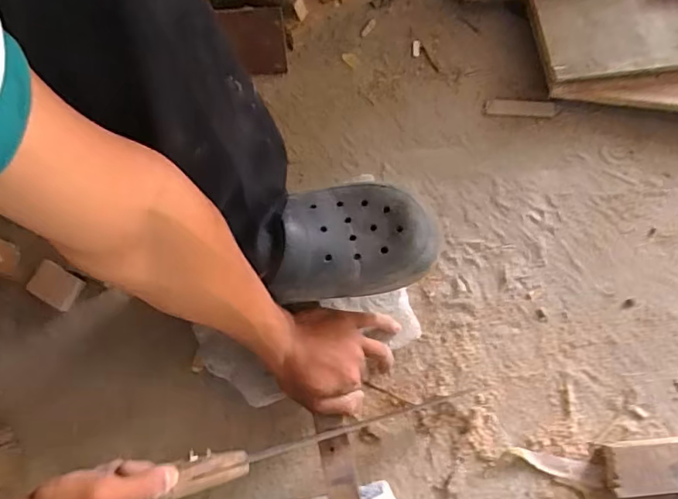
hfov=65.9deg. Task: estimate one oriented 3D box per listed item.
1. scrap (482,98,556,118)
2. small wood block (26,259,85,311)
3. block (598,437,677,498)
[{"bbox_3d":[0.244,-0.191,0.706,0.092,0.008,0.021,4,76,0],"label":"scrap"},{"bbox_3d":[-0.340,0.044,0.629,0.056,0.020,0.043,30,77,6],"label":"small wood block"},{"bbox_3d":[0.381,0.240,0.585,0.170,0.034,0.055,-3,76,-2],"label":"block"}]

